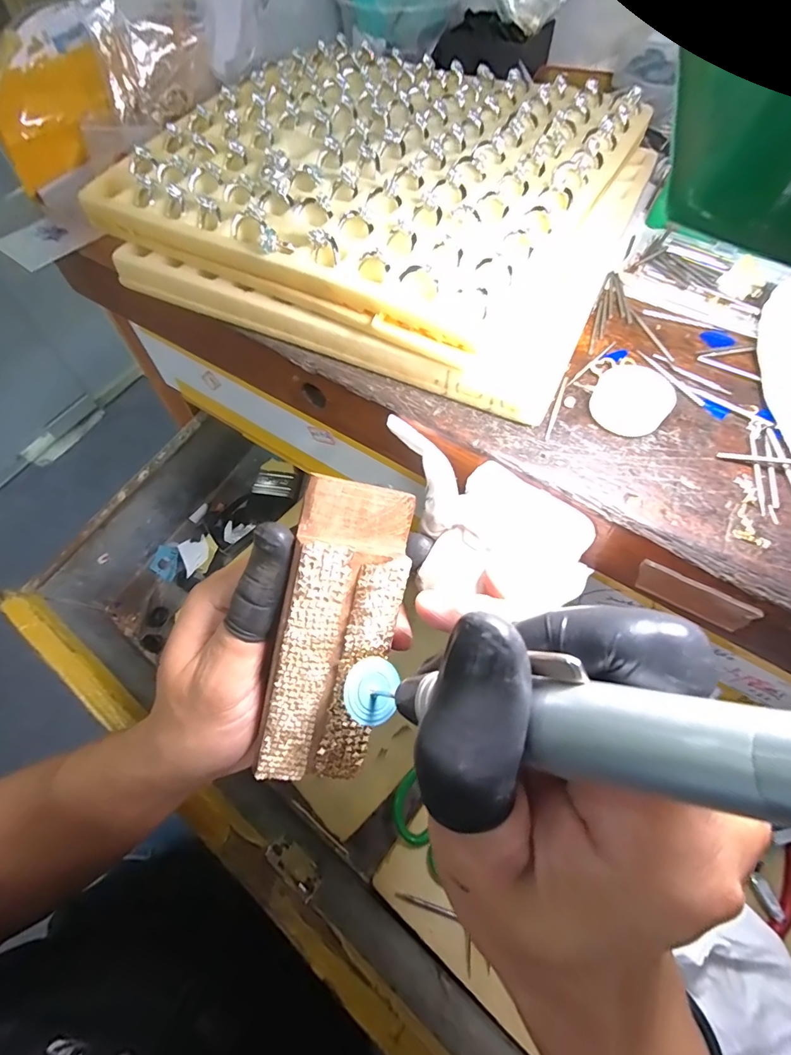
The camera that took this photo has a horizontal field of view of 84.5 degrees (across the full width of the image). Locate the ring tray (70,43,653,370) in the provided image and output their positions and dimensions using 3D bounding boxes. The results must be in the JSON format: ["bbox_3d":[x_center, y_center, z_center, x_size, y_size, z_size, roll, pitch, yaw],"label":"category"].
[{"bbox_3d":[-0.011,-0.215,0.265,0.258,0.038,0.243,29,65,15],"label":"ring tray"}]

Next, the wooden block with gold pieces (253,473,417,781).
[{"bbox_3d":[-0.026,0.044,0.190,0.049,0.026,0.127,12,99,-15],"label":"wooden block with gold pieces"}]

